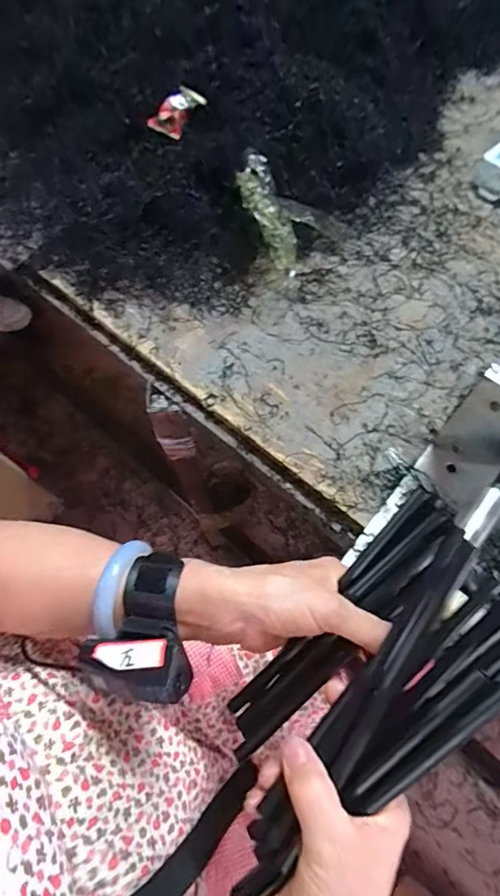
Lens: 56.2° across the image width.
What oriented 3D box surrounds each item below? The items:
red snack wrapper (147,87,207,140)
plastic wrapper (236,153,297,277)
[{"bbox_3d":[-0.081,-0.372,0.517,0.036,0.018,0.061,30,72,13],"label":"red snack wrapper"},{"bbox_3d":[0.021,-0.240,0.485,0.041,0.035,0.118,-22,94,-7],"label":"plastic wrapper"}]

